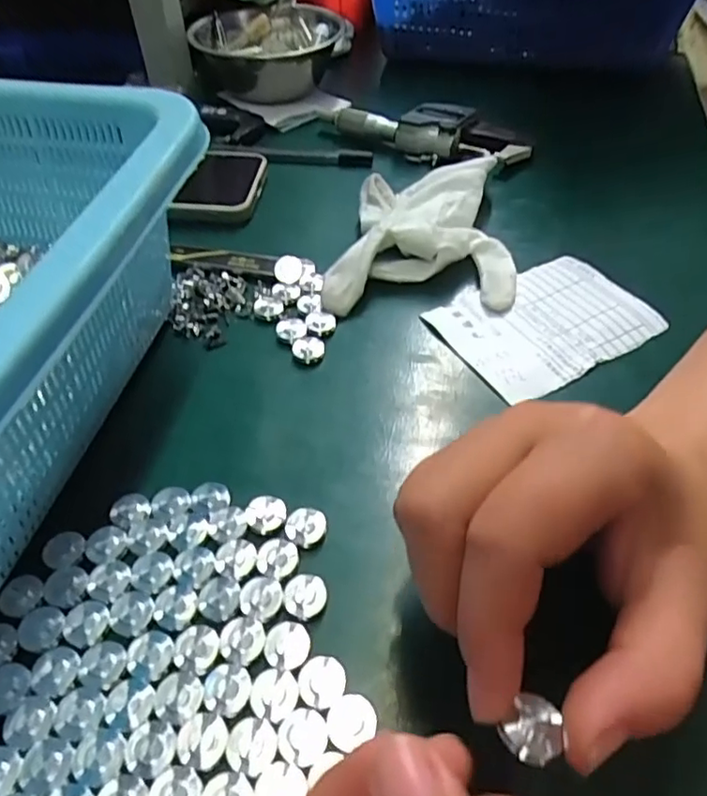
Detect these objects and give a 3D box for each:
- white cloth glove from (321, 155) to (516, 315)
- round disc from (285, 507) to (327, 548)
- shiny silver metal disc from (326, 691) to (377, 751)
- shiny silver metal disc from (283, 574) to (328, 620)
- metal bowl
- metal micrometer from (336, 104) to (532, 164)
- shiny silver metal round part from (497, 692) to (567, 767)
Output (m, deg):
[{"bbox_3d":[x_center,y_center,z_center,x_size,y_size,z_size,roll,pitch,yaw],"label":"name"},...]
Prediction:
[{"bbox_3d":[0.036,-0.096,0.343,0.104,0.032,0.108,-2,47,0],"label":"white cloth glove"},{"bbox_3d":[-0.019,0.050,0.230,0.015,0.004,0.015,-1,47,1],"label":"round disc"},{"bbox_3d":[-0.001,0.098,0.182,0.015,0.004,0.014,-1,47,1],"label":"shiny silver metal disc"},{"bbox_3d":[-0.017,0.069,0.209,0.015,0.004,0.015,-1,47,1],"label":"shiny silver metal disc"},{"bbox_3d":[-0.071,-0.291,0.503,0.120,0.051,0.120,-1,47,1],"label":"metal bowl"},{"bbox_3d":[0.054,-0.191,0.424,0.138,0.026,0.043,13,49,14],"label":"metal micrometer"},{"bbox_3d":[0.041,0.075,0.135,0.013,0.004,0.015,23,52,22],"label":"shiny silver metal round part"}]

